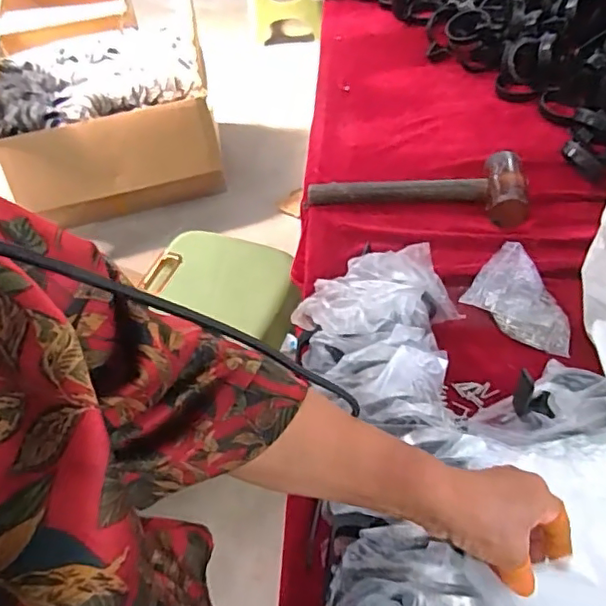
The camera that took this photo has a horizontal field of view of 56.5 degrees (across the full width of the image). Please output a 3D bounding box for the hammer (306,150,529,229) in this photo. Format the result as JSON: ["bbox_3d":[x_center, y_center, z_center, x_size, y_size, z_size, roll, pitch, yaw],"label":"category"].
[{"bbox_3d":[0.153,-0.168,0.781,0.291,0.046,0.105,5,51,10],"label":"hammer"}]

